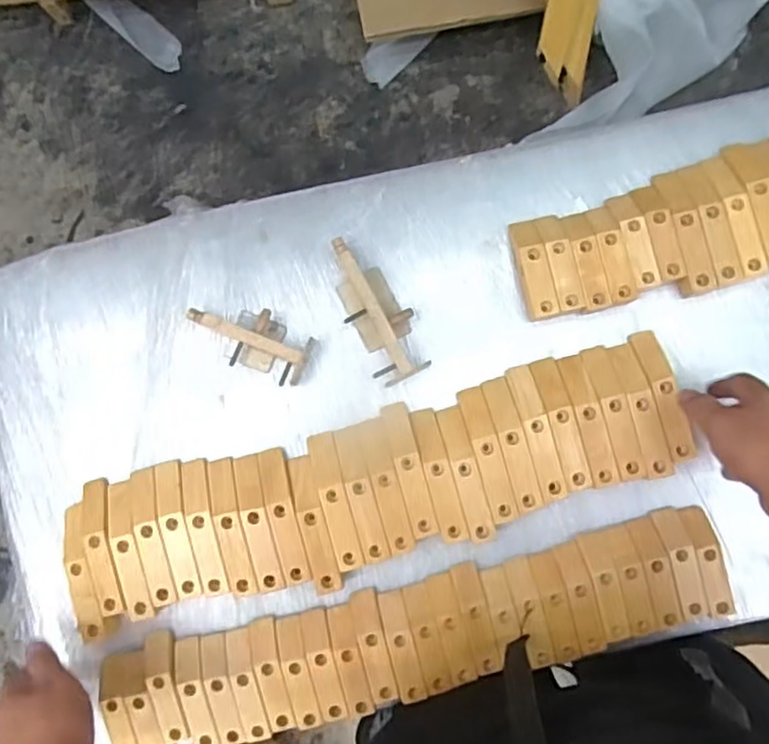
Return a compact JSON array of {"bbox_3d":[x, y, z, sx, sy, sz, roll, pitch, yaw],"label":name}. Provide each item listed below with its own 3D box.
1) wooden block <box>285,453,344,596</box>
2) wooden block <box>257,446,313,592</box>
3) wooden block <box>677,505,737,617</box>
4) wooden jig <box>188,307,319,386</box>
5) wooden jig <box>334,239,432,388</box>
[{"bbox_3d":[-0.067,0.144,0.625,0.025,0.018,0.128,-16,85,0],"label":"wooden block"},{"bbox_3d":[-0.095,0.137,0.626,0.025,0.021,0.126,-14,85,1],"label":"wooden block"},{"bbox_3d":[0.309,0.181,0.627,0.026,0.019,0.105,-17,85,0],"label":"wooden block"},{"bbox_3d":[-0.129,-0.033,0.640,0.121,0.023,0.057,22,86,4],"label":"wooden jig"},{"bbox_3d":[-0.010,-0.061,0.641,0.052,0.026,0.147,-27,85,-1],"label":"wooden jig"}]

